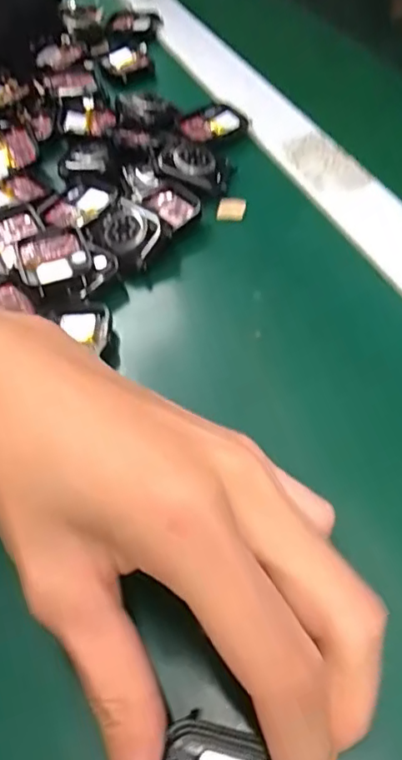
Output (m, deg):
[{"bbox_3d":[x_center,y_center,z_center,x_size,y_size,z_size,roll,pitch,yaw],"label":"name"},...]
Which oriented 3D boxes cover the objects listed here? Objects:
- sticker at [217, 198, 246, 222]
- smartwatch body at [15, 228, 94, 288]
[{"bbox_3d":[0.018,-0.100,0.330,0.015,0.006,0.015,5,53,9],"label":"sticker"},{"bbox_3d":[-0.076,-0.061,0.293,0.036,0.010,0.039,-17,53,-8],"label":"smartwatch body"}]

